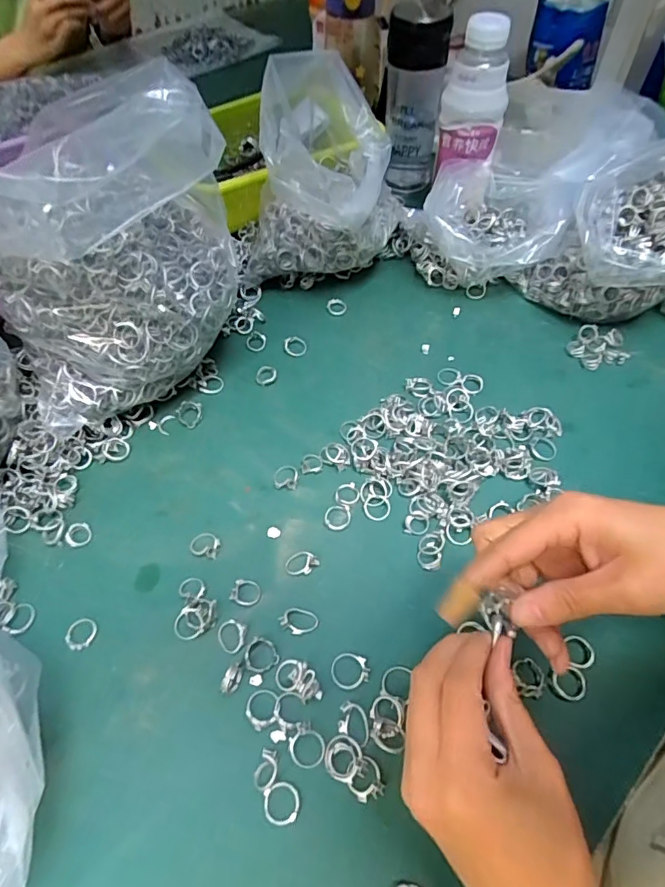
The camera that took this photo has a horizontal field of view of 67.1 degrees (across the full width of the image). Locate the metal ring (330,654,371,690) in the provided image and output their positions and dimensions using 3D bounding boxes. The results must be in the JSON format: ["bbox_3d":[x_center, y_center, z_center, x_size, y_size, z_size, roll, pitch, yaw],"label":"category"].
[{"bbox_3d":[0.012,0.151,0.333,0.025,0.005,0.022,10,56,8],"label":"metal ring"}]

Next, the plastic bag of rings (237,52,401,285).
[{"bbox_3d":[-0.013,-0.274,0.521,0.154,0.187,0.175,16,57,12],"label":"plastic bag of rings"}]

